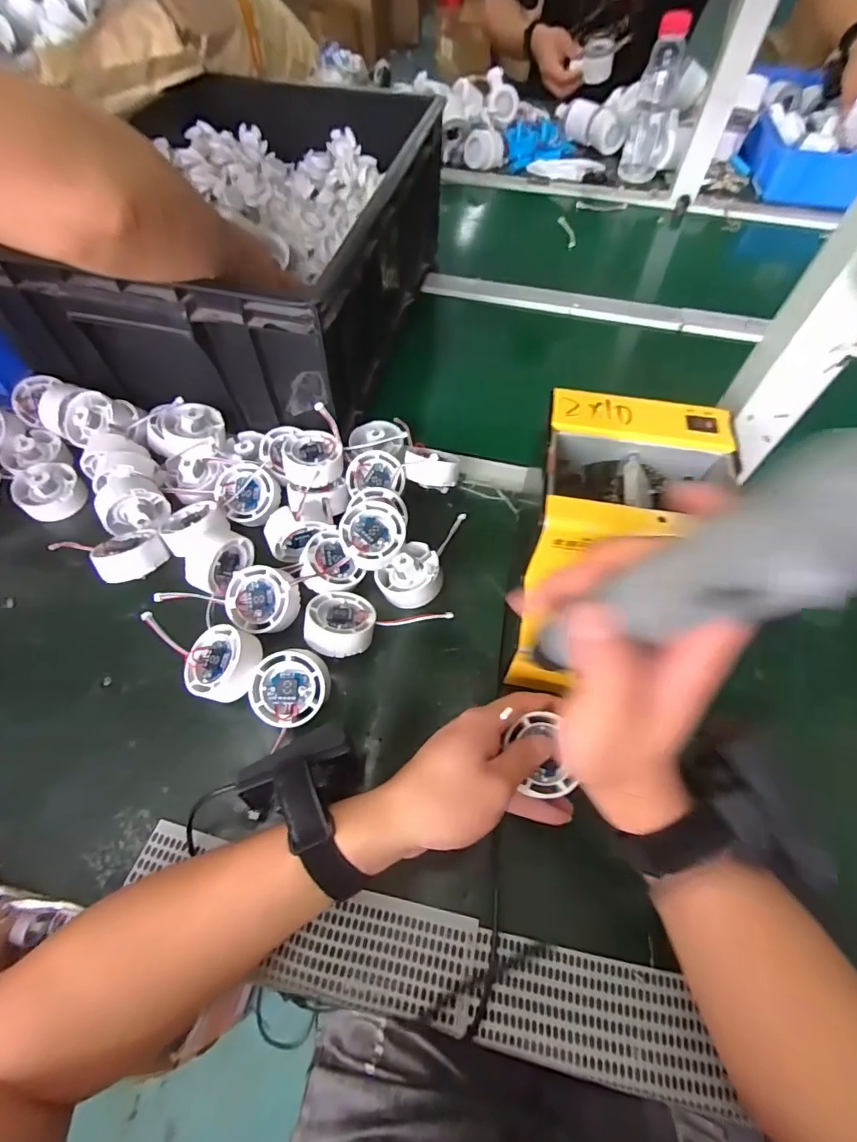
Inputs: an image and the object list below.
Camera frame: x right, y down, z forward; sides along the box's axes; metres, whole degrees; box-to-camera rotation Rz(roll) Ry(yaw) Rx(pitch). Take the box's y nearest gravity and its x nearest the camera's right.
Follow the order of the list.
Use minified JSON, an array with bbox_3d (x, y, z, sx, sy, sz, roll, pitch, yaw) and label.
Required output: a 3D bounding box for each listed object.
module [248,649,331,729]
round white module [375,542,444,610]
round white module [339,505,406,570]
[{"bbox_3d":[-0.102,0.087,0.368,0.057,0.026,0.053,-19,86,-5],"label":"module"},{"bbox_3d":[-0.012,0.004,0.414,0.055,0.018,0.051,0,66,0],"label":"round white module"},{"bbox_3d":[-0.048,-0.027,0.420,0.053,0.021,0.053,1,78,-6],"label":"round white module"}]

